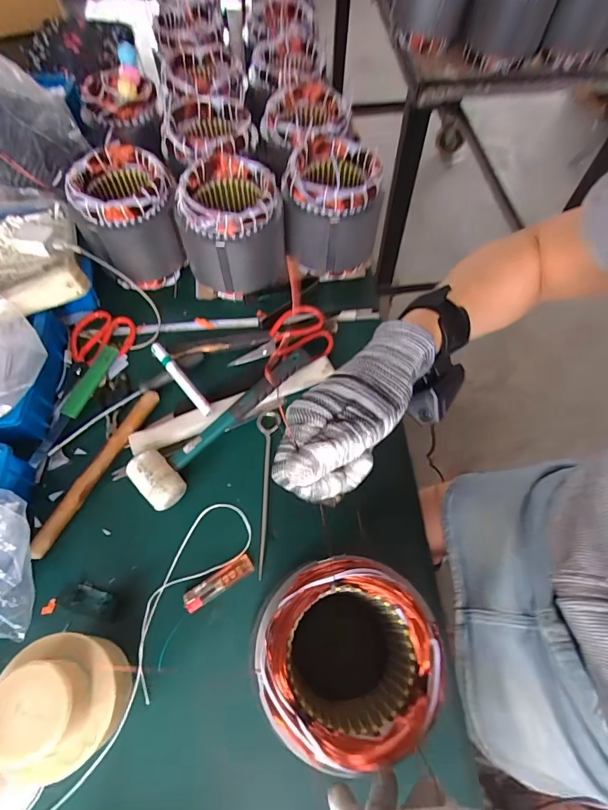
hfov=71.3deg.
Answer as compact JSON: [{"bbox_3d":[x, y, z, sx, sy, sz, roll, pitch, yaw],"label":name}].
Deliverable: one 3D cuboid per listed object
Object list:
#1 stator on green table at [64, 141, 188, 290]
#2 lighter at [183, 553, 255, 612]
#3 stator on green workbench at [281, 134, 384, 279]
[{"bbox_3d":[-0.266,-0.286,0.664,0.144,0.156,0.129,-27,65,-14],"label":"stator on green table"},{"bbox_3d":[-0.102,0.212,0.508,0.087,0.009,0.024,-31,66,-15],"label":"lighter"},{"bbox_3d":[0.042,-0.317,0.691,0.148,0.157,0.157,-5,62,-3],"label":"stator on green workbench"}]

